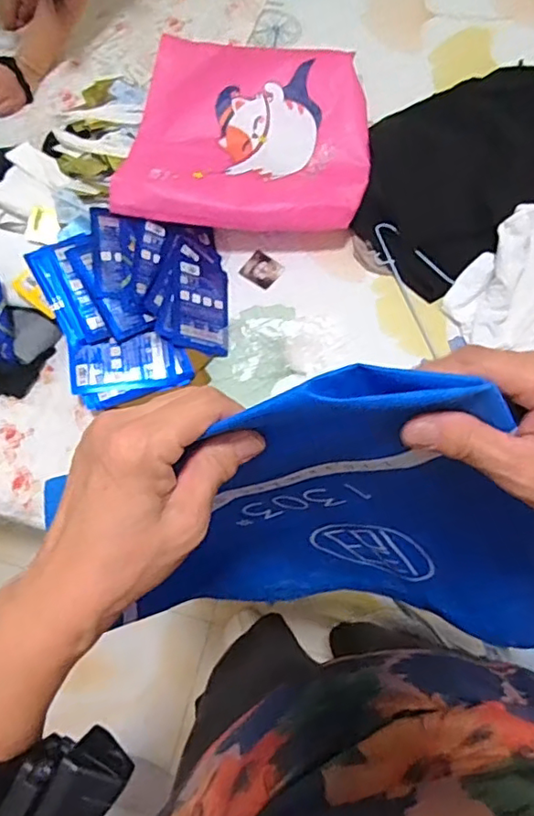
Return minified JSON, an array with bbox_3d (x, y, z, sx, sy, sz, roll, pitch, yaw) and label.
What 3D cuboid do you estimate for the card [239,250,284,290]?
[{"bbox_3d":[-0.007,-0.253,1.044,0.064,0.006,0.062,36,76,11],"label":"card"}]

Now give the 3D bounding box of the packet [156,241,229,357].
[{"bbox_3d":[-0.120,-0.192,0.995,0.118,0.016,0.197,15,66,-29],"label":"packet"}]

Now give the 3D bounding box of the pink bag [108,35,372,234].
[{"bbox_3d":[-0.026,-0.493,1.021,0.417,0.085,0.416,7,74,1],"label":"pink bag"}]

